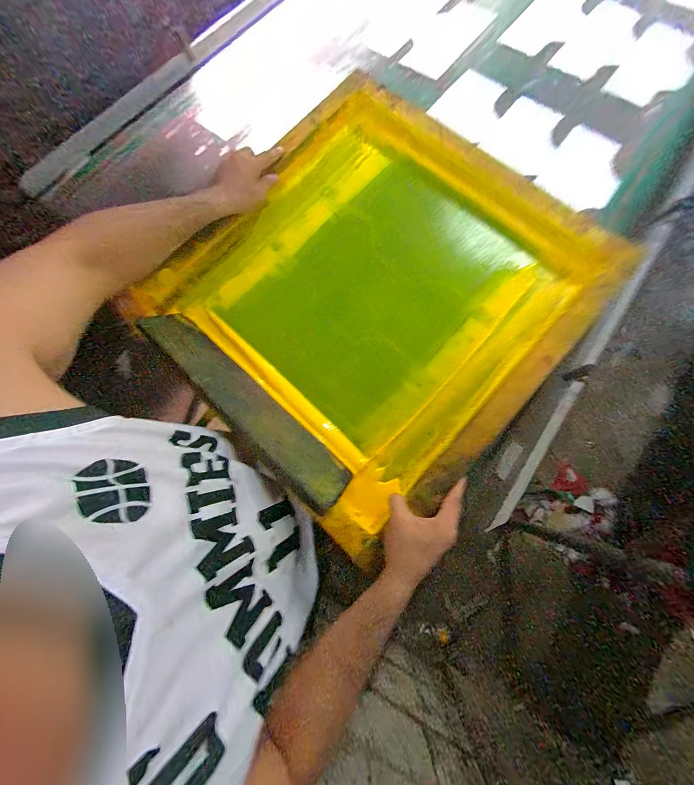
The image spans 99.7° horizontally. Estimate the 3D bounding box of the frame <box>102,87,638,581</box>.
[{"bbox_3d":[0.038,-0.190,0.515,0.616,0.085,0.656,43,82,11],"label":"frame"}]

